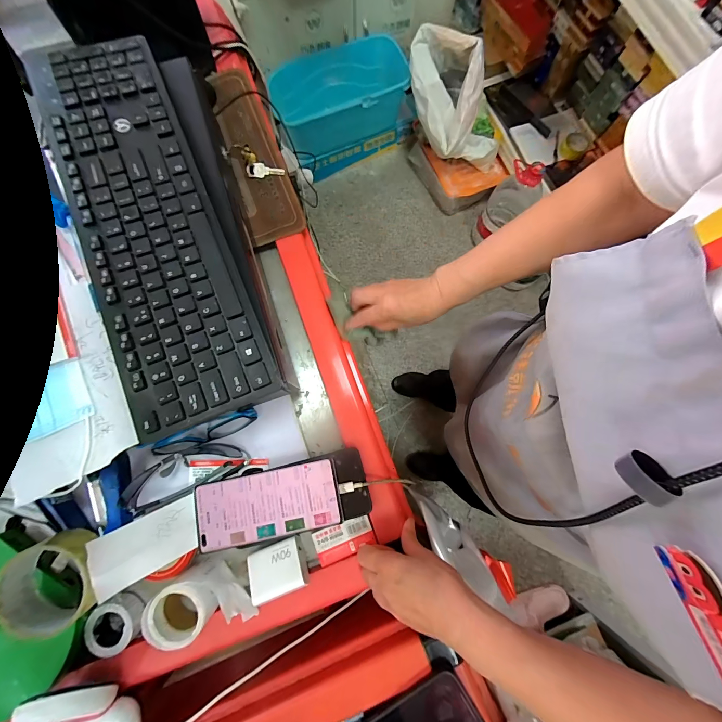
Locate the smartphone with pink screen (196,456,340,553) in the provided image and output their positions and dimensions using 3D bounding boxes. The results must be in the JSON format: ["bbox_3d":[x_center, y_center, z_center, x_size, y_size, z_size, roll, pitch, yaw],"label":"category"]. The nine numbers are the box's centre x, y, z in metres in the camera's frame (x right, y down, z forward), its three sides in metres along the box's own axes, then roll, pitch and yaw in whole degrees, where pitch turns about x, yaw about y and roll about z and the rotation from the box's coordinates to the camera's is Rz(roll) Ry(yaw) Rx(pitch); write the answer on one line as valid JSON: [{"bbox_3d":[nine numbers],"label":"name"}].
[{"bbox_3d":[-0.102,0.158,0.346,0.155,0.008,0.069,-11,79,-2],"label":"smartphone with pink screen"}]

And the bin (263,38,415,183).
[{"bbox_3d":[-0.058,-0.969,1.231,0.544,0.318,0.208,-24,80,-5],"label":"bin"}]

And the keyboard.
[{"bbox_3d":[-0.211,-0.144,0.303,0.117,0.018,0.422,-23,80,-5],"label":"keyboard"}]

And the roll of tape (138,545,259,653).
[{"bbox_3d":[-0.166,0.251,0.336,0.093,0.072,0.075,-23,80,-5],"label":"roll of tape"}]

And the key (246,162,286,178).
[{"bbox_3d":[-0.139,-0.275,0.454,0.054,0.004,0.020,5,99,-5],"label":"key"}]

